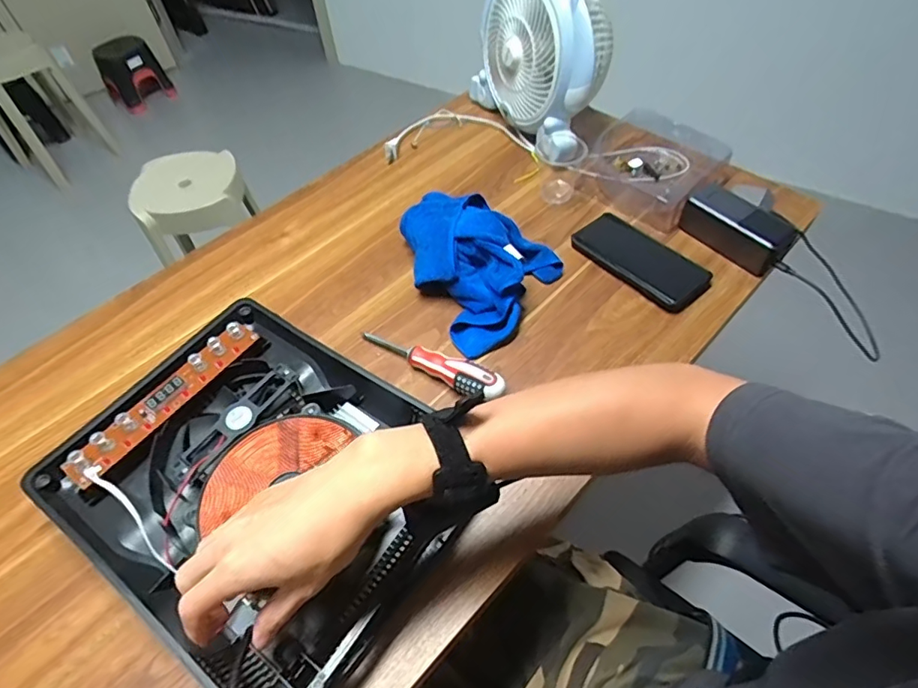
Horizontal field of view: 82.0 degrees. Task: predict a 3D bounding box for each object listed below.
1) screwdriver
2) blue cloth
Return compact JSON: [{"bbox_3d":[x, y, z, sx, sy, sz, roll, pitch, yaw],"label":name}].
[{"bbox_3d":[-0.035,0.024,0.579,0.178,0.038,0.031,21,57,17],"label":"screwdriver"},{"bbox_3d":[0.017,-0.112,0.659,0.168,0.074,0.218,-34,59,-20],"label":"blue cloth"}]

